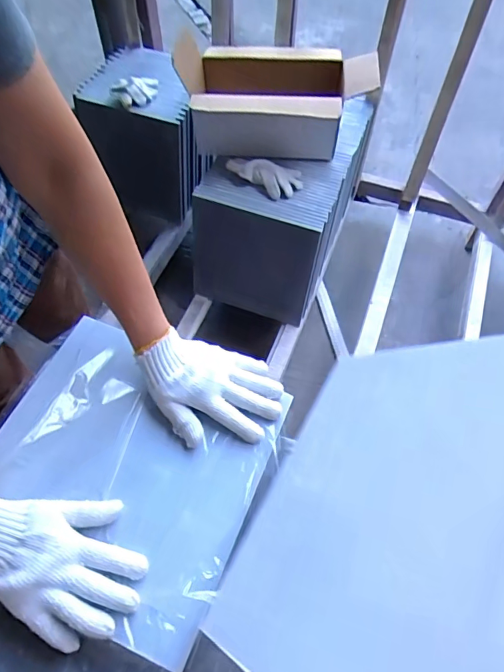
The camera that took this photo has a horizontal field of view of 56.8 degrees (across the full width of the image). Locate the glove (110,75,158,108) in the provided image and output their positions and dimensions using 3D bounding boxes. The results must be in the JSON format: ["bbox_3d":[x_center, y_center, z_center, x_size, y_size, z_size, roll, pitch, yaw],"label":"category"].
[{"bbox_3d":[-0.328,-0.722,1.340,0.088,0.058,0.164,15,59,8],"label":"glove"}]

